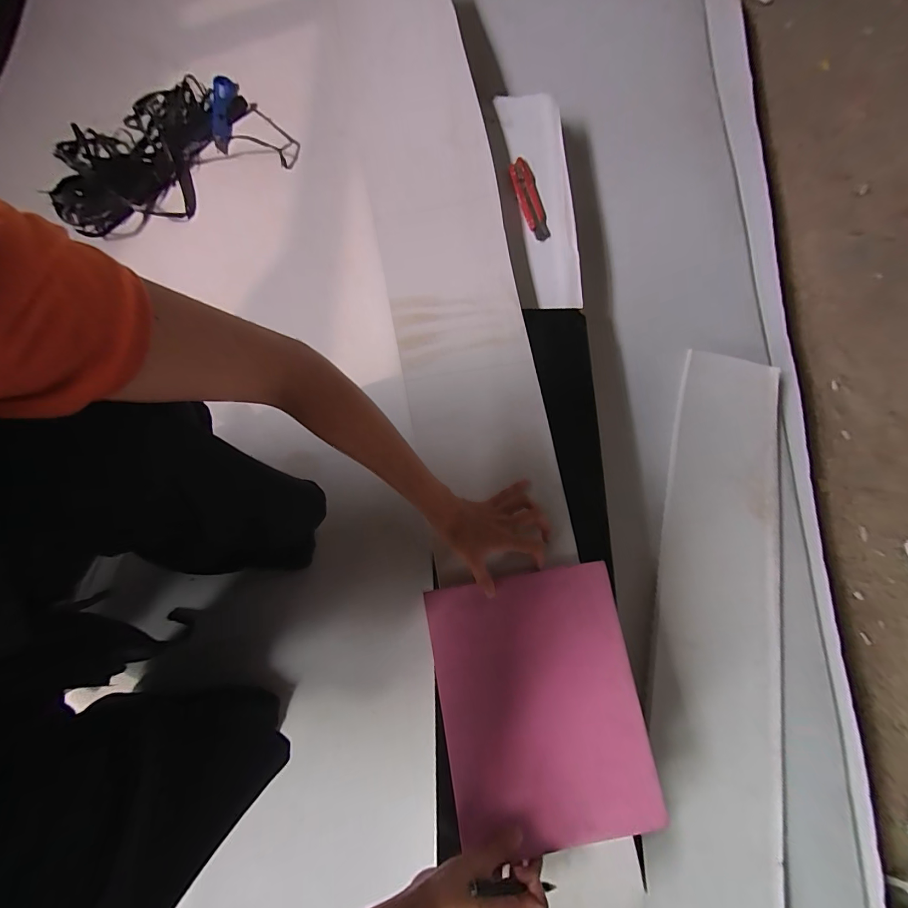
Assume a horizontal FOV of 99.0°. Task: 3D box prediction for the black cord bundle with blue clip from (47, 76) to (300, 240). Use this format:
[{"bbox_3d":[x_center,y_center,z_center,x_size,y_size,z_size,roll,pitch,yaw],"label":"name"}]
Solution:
[{"bbox_3d":[-0.471,-0.512,0.657,0.350,0.039,0.221,-34,81,-9],"label":"black cord bundle with blue clip"}]

